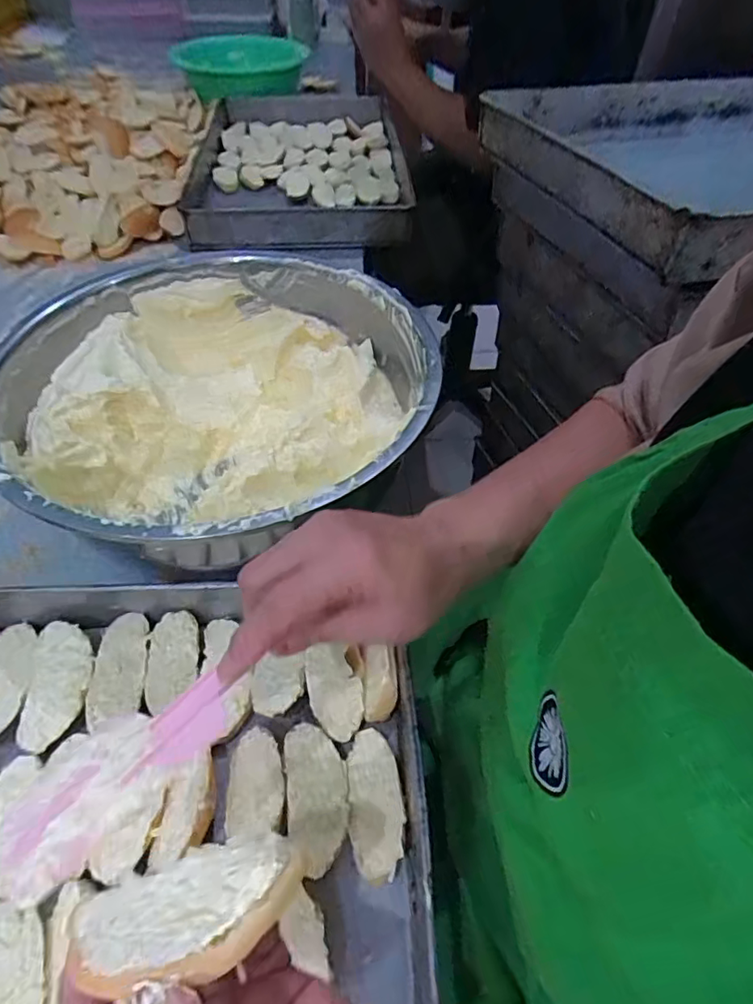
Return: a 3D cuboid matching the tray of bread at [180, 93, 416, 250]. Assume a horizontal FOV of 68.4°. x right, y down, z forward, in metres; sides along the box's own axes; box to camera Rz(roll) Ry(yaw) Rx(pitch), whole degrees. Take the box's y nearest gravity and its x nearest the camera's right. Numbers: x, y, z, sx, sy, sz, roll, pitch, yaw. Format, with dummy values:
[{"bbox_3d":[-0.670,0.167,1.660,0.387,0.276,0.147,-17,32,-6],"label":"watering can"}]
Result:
[{"bbox_3d":[-0.143,-0.673,1.070,0.377,0.066,0.683,-3,50,-1],"label":"tray of bread"}]

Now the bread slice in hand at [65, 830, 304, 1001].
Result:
[{"bbox_3d":[-0.067,0.150,0.204,0.078,0.016,0.042,-10,20,-18],"label":"bread slice in hand"}]

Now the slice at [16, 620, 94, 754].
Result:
[{"bbox_3d":[-0.231,0.130,0.402,0.044,0.010,0.089,-5,50,-2],"label":"slice"}]

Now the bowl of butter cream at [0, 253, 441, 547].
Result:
[{"bbox_3d":[-0.135,-0.083,0.510,0.356,0.126,0.356,-1,50,1],"label":"bowl of butter cream"}]

